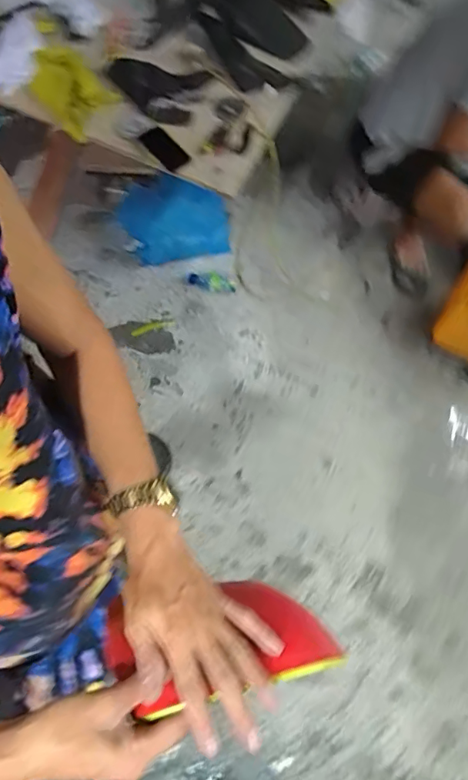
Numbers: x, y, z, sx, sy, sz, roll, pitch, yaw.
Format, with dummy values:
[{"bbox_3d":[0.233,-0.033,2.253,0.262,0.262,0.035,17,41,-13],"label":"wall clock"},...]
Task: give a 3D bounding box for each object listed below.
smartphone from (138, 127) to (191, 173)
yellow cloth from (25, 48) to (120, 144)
[{"bbox_3d":[-0.198,-0.696,1.426,0.084,0.017,0.171,-39,75,-20],"label":"smartphone"},{"bbox_3d":[-0.469,-0.882,1.453,0.195,0.051,0.325,-34,74,-19],"label":"yellow cloth"}]

